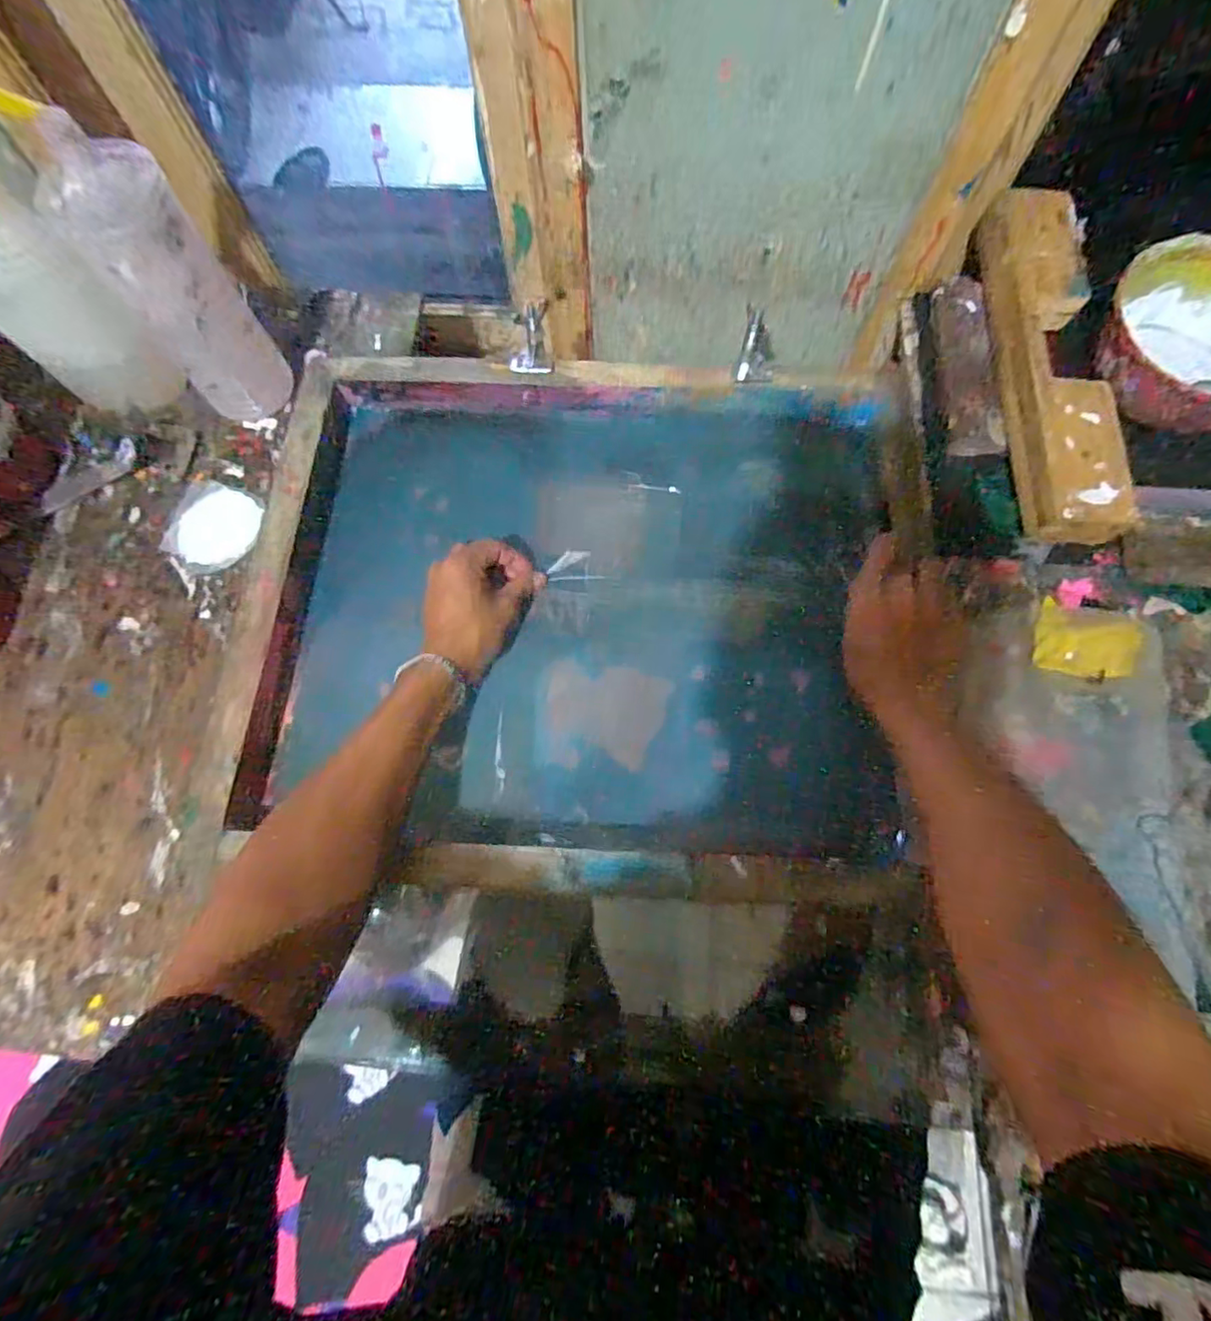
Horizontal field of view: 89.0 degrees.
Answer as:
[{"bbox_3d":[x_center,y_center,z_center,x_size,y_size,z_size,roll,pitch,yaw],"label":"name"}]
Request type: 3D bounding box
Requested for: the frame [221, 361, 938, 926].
[{"bbox_3d":[-0.016,-0.051,0.516,0.520,0.053,0.448,5,71,3],"label":"frame"}]

